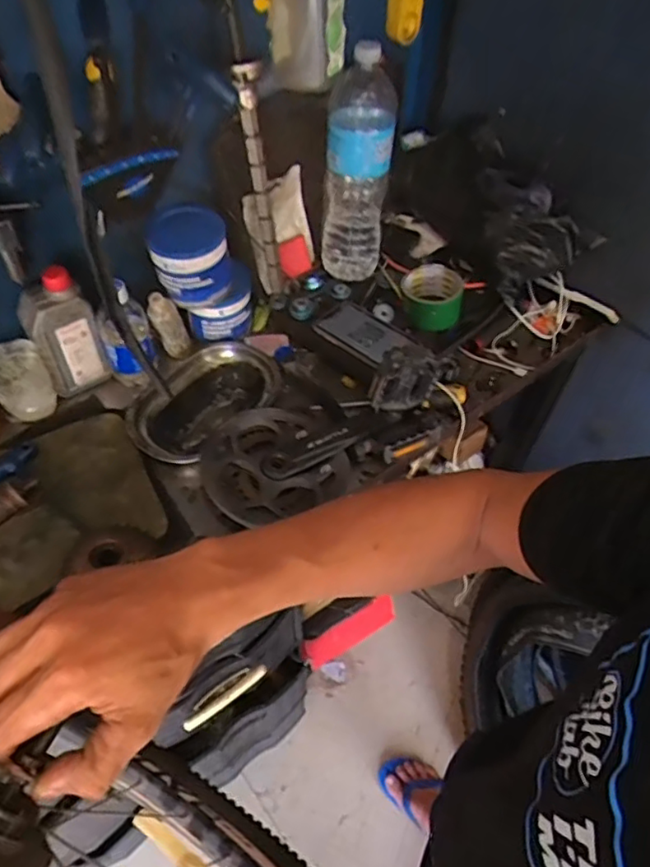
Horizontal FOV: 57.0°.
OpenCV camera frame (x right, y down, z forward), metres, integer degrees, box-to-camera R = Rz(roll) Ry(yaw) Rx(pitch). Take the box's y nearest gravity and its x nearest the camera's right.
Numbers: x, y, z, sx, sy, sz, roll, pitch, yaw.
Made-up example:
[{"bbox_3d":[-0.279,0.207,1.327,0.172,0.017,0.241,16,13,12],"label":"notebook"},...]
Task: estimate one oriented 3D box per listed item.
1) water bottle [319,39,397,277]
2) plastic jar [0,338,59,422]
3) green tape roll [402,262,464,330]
[{"bbox_3d":[0.046,-0.368,0.858,0.090,0.295,0.080,7,53,3],"label":"water bottle"},{"bbox_3d":[-0.399,-0.064,0.790,0.071,0.094,0.066,-28,59,-21],"label":"plastic jar"},{"bbox_3d":[0.156,-0.202,0.879,0.089,0.050,0.095,11,53,6],"label":"green tape roll"}]

